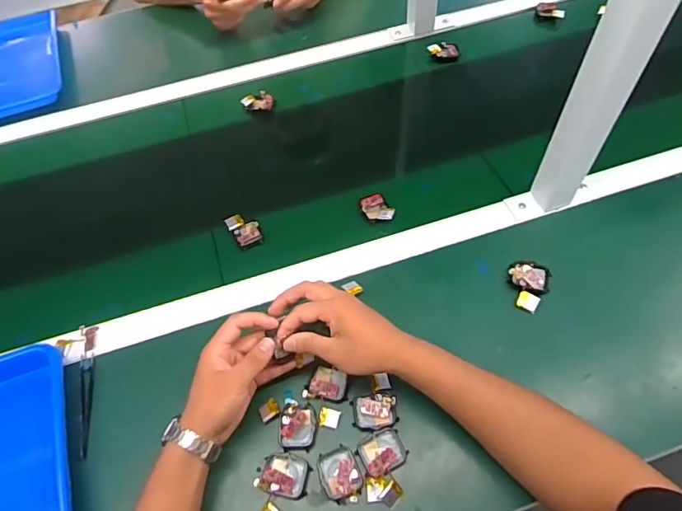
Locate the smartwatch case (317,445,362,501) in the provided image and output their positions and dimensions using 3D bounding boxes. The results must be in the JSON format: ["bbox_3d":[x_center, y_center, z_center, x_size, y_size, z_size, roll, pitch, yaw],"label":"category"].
[{"bbox_3d":[-0.001,0.220,0.478,0.038,0.011,0.047,-22,58,-9],"label":"smartwatch case"}]

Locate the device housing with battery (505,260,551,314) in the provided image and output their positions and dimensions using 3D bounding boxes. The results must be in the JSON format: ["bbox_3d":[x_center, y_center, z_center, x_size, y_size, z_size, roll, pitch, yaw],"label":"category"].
[{"bbox_3d":[0.226,0.034,0.574,0.050,0.015,0.063,23,62,18],"label":"device housing with battery"}]

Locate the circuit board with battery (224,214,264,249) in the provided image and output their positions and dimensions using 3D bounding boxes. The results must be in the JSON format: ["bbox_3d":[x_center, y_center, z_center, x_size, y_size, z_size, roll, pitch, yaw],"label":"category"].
[{"bbox_3d":[-0.130,-0.036,0.642,0.039,0.012,0.056,-30,60,-14],"label":"circuit board with battery"}]

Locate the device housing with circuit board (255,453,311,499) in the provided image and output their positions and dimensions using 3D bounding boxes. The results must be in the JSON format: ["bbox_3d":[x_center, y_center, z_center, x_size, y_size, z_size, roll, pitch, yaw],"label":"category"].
[{"bbox_3d":[-0.057,0.222,0.480,0.048,0.015,0.040,12,59,12],"label":"device housing with circuit board"}]

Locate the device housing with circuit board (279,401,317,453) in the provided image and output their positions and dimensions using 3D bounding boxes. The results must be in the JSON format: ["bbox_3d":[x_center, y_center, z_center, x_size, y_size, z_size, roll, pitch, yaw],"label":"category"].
[{"bbox_3d":[-0.046,0.182,0.504,0.038,0.008,0.048,-3,57,3],"label":"device housing with circuit board"}]

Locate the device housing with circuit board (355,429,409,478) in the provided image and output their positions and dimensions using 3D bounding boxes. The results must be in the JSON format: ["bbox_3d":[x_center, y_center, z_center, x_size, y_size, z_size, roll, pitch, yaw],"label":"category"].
[{"bbox_3d":[0.043,0.203,0.486,0.048,0.010,0.040,-23,58,-10],"label":"device housing with circuit board"}]

